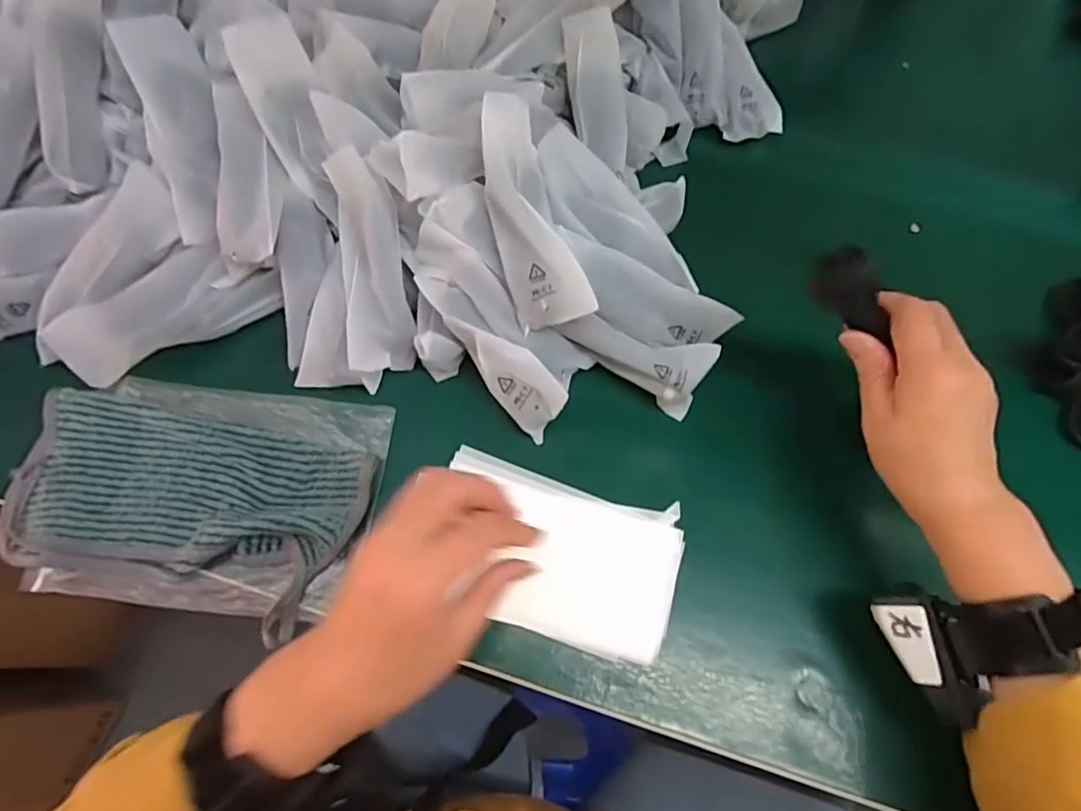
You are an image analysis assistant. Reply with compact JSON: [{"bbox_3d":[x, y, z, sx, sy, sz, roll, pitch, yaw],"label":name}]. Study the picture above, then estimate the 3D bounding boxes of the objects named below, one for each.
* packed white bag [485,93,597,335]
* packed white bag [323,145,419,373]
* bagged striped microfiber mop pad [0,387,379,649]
[{"bbox_3d":[-0.009,-0.129,0.390,0.048,0.039,0.159,-15,91,-7],"label":"packed white bag"},{"bbox_3d":[-0.119,-0.099,0.408,0.044,0.021,0.146,-7,95,-4],"label":"packed white bag"},{"bbox_3d":[-0.229,0.064,0.376,0.223,0.027,0.117,12,67,4],"label":"bagged striped microfiber mop pad"}]

